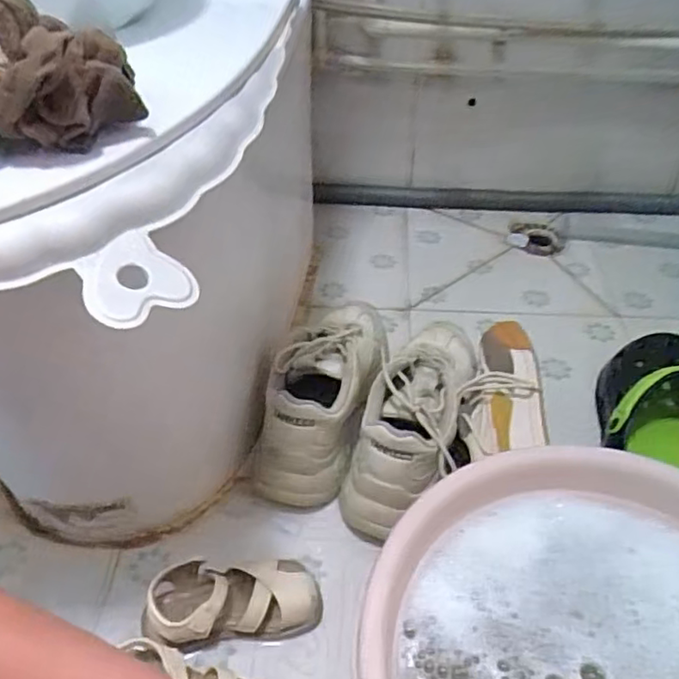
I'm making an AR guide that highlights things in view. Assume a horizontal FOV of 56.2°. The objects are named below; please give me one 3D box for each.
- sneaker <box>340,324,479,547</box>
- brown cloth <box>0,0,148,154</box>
[{"bbox_3d":[0.084,0.078,0.700,0.095,0.116,0.275,12,44,14],"label":"sneaker"},{"bbox_3d":[-0.148,-0.141,0.338,0.075,0.064,0.059,-10,43,-10],"label":"brown cloth"}]

